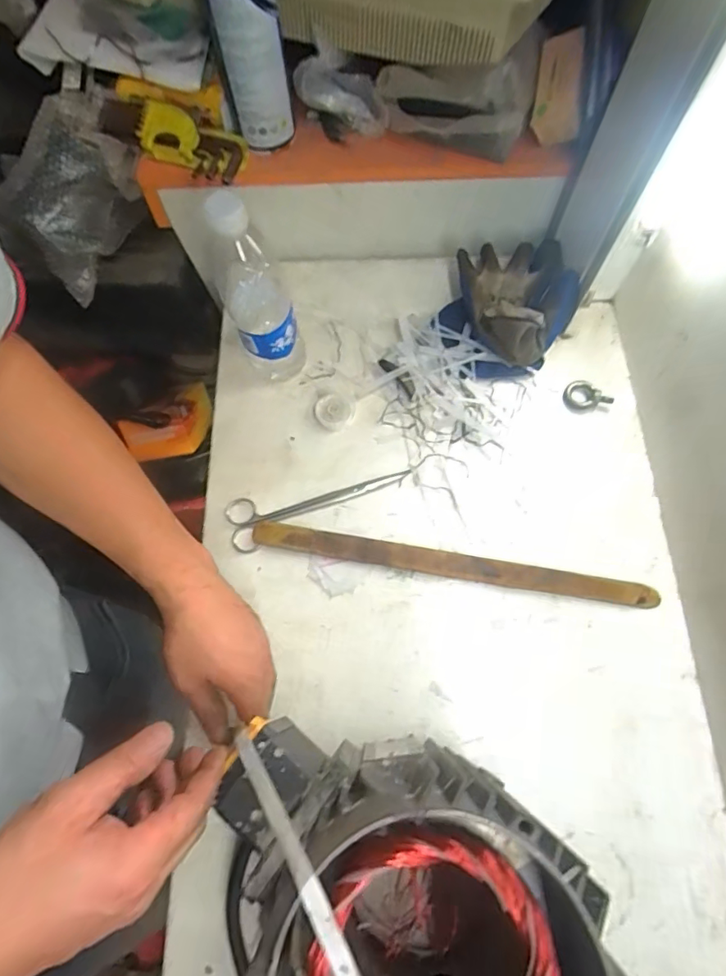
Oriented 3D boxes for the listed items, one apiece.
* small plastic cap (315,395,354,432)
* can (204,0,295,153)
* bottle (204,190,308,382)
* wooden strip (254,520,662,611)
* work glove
[{"bbox_3d":[-0.032,-0.085,0.567,0.044,0.010,0.042,0,71,1],"label":"small plastic cap"},{"bbox_3d":[-0.108,-0.422,0.459,0.063,0.202,0.049,-10,70,-2],"label":"can"},{"bbox_3d":[-0.101,-0.183,0.494,0.066,0.210,0.072,-24,72,-7],"label":"bottle"},{"bbox_3d":[0.086,0.076,0.506,0.389,0.007,0.024,9,72,4],"label":"wooden strip"},{"bbox_3d":[0.158,-0.215,0.570,0.141,0.072,0.181,5,71,3],"label":"work glove"}]

